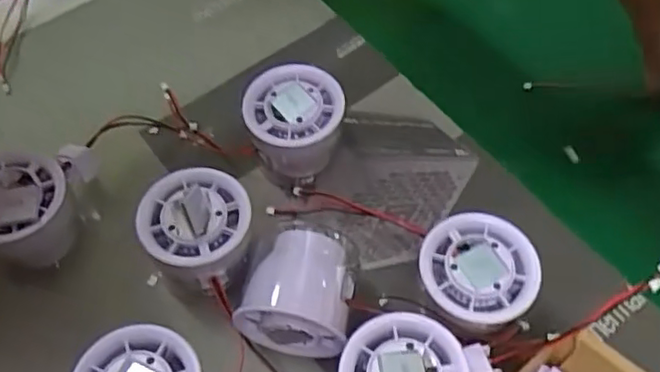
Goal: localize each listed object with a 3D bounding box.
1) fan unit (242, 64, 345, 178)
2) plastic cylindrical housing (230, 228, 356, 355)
[{"bbox_3d":[-0.022,-0.036,0.399,0.058,0.053,0.053,1,57,-1],"label":"fan unit"},{"bbox_3d":[-0.016,0.054,0.338,0.054,0.049,0.051,1,57,-1],"label":"plastic cylindrical housing"}]

